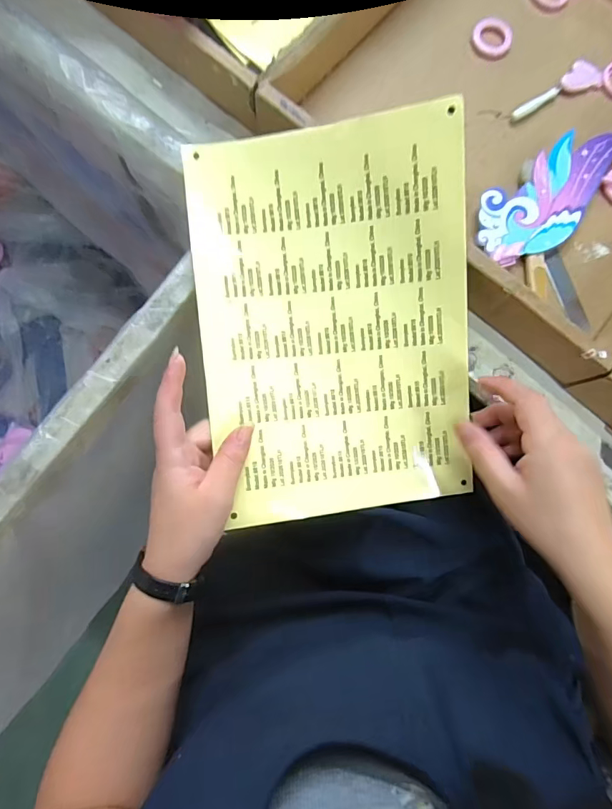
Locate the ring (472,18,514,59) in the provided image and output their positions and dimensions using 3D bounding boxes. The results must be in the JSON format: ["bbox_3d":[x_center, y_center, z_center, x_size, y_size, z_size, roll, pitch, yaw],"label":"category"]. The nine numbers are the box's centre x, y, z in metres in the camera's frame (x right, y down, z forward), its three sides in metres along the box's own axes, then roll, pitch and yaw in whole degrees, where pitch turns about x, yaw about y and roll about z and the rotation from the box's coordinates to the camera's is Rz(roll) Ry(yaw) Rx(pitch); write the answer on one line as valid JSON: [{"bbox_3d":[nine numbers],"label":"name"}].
[{"bbox_3d":[0.174,-0.342,0.418,0.037,0.012,0.030,25,82,1],"label":"ring"}]

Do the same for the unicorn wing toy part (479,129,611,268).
[{"bbox_3d":[0.215,-0.181,0.389,0.158,0.015,0.069,-36,85,-6],"label":"unicorn wing toy part"}]

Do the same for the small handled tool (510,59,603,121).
[{"bbox_3d":[0.227,-0.291,0.413,0.097,0.006,0.029,-26,84,-5],"label":"small handled tool"}]

